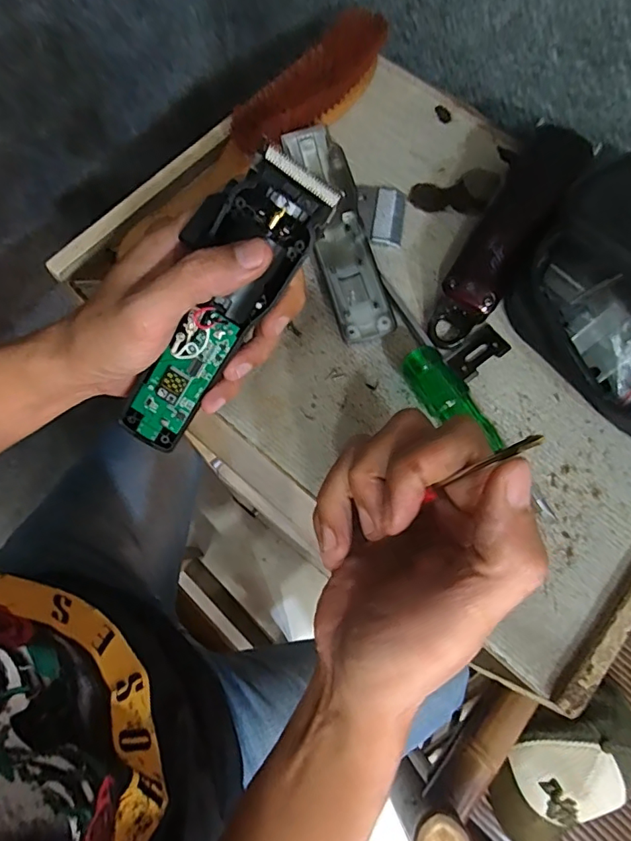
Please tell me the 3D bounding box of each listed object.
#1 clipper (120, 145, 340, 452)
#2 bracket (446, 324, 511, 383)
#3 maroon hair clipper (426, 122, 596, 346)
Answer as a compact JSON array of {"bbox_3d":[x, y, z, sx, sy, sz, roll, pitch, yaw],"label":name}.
[{"bbox_3d":[-0.055,-0.056,0.254,0.048,0.025,0.163,40,110,11],"label":"clipper"},{"bbox_3d":[0.102,-0.042,0.306,0.039,0.004,0.021,-37,76,-13],"label":"bracket"},{"bbox_3d":[0.116,-0.113,0.299,0.037,0.027,0.145,31,89,9],"label":"maroon hair clipper"}]

